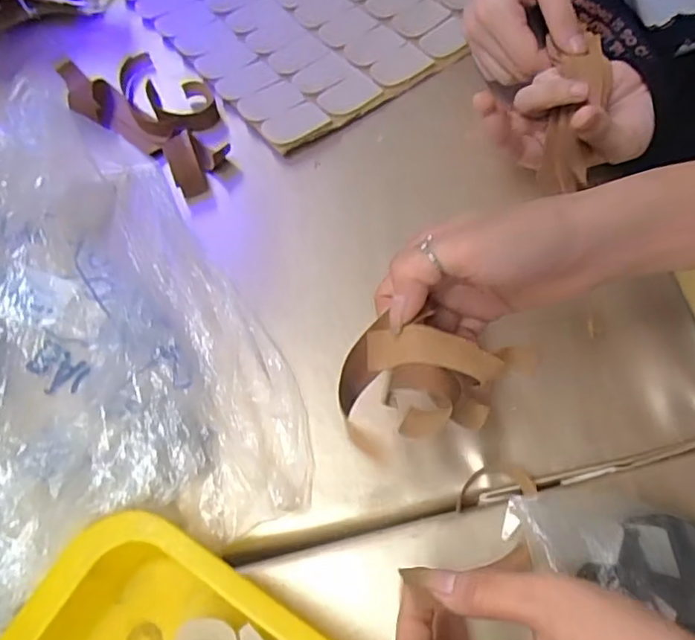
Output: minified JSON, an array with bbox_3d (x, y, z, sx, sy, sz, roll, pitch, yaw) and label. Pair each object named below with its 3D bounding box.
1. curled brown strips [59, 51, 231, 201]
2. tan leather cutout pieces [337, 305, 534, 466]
[{"bbox_3d":[-0.155,-0.170,0.469,0.165,0.022,0.081,36,70,19],"label":"curled brown strips"},{"bbox_3d":[0.039,0.036,0.286,0.081,0.047,0.052,15,65,10],"label":"tan leather cutout pieces"}]

